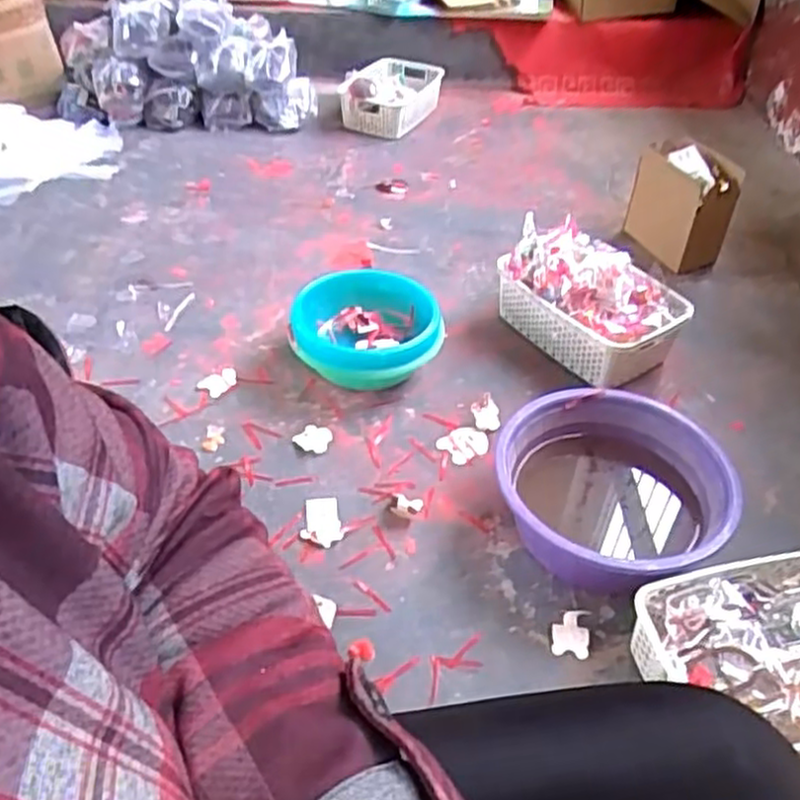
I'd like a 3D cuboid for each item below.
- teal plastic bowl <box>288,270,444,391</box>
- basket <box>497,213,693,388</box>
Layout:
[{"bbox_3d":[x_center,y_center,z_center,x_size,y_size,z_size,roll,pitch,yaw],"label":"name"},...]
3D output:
[{"bbox_3d":[-0.054,-0.100,1.207,0.224,0.110,0.223,1,43,-1],"label":"teal plastic bowl"},{"bbox_3d":[0.303,-0.153,1.237,0.170,0.168,0.288,-30,51,-29],"label":"basket"}]

